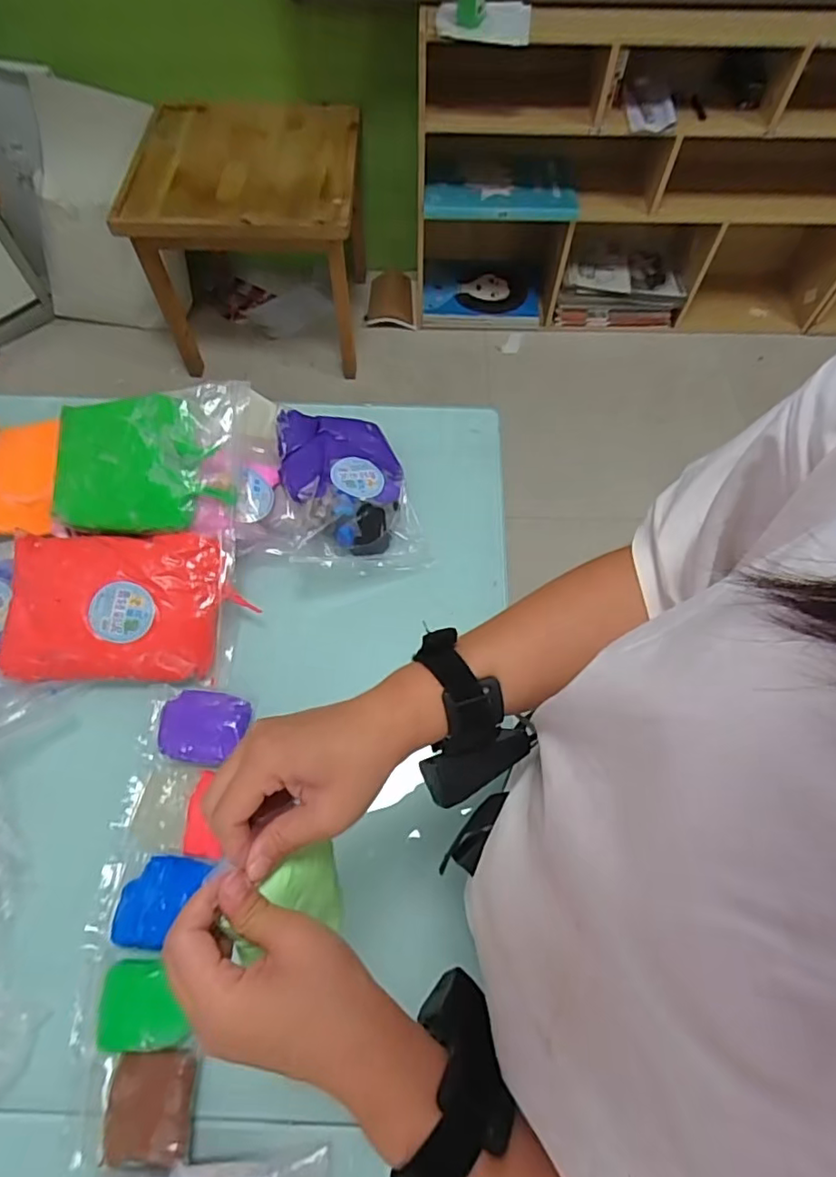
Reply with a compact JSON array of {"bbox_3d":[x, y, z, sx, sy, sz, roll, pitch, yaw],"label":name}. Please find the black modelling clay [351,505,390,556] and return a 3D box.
[{"bbox_3d":[-0.062,-0.075,0.741,0.055,0.018,0.065,1,93,-38],"label":"black modelling clay"}]

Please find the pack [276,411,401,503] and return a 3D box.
[{"bbox_3d":[-0.103,-0.179,0.771,0.161,0.034,0.151,-1,56,-24],"label":"pack"}]

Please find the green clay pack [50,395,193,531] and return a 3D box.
[{"bbox_3d":[-0.361,-0.151,0.693,0.186,0.028,0.161,1,85,9],"label":"green clay pack"}]

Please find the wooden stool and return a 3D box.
[{"bbox_3d":[-0.459,-0.975,1.670,0.588,0.564,0.455,2,63,0],"label":"wooden stool"}]

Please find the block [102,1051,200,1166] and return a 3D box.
[{"bbox_3d":[-0.232,0.446,0.494,0.078,0.017,0.077,0,63,-1],"label":"block"}]

